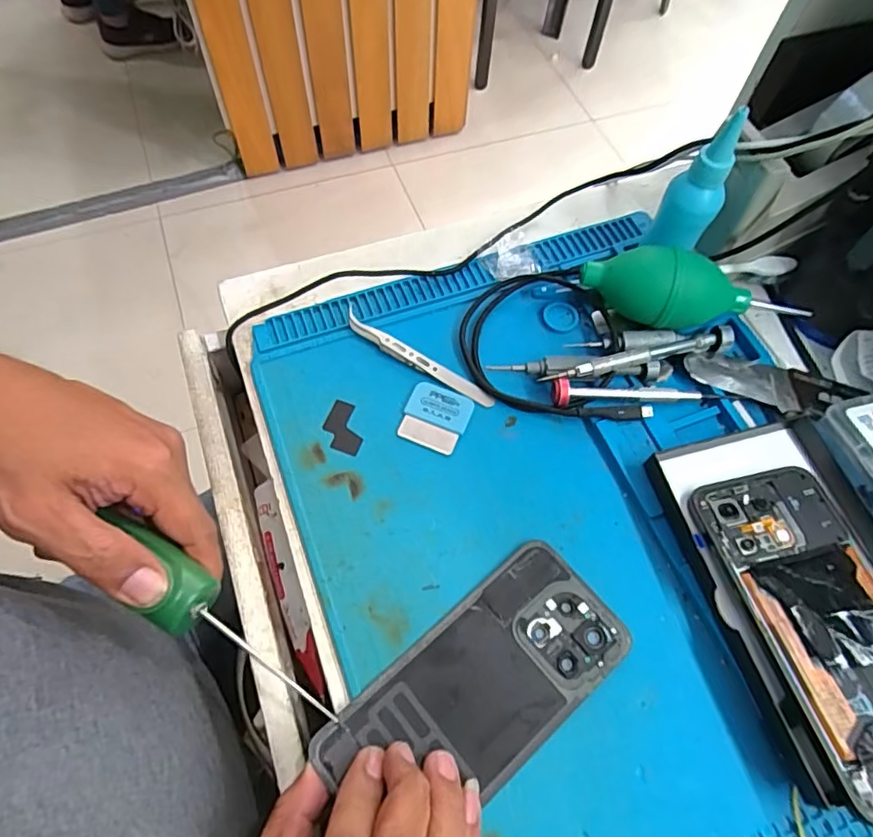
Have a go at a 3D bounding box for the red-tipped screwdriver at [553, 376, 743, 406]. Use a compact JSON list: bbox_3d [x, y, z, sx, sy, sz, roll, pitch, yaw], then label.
[{"bbox_3d":[0.129,-0.017,0.358,0.118,0.018,0.014,-4,63,-4],"label":"red-tipped screwdriver"}]

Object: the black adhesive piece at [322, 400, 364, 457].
[{"bbox_3d":[-0.056,0.006,0.354,0.027,0.004,0.031,22,66,6],"label":"black adhesive piece"}]

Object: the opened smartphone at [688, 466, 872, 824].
[{"bbox_3d":[0.197,0.099,0.286,0.074,0.012,0.159,-11,58,-8],"label":"opened smartphone"}]

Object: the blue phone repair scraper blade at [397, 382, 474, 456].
[{"bbox_3d":[-0.001,-0.001,0.356,0.039,0.004,0.040,21,64,8],"label":"blue phone repair scraper blade"}]

